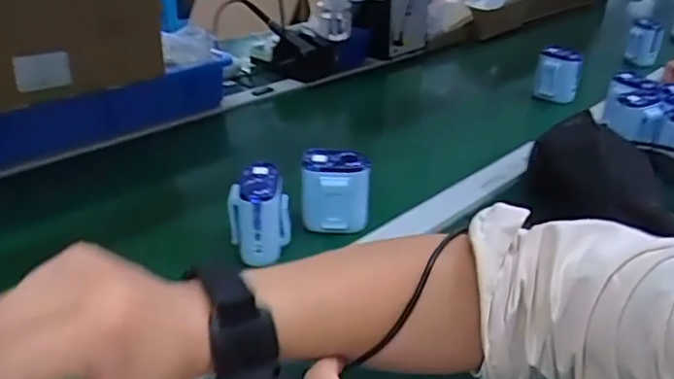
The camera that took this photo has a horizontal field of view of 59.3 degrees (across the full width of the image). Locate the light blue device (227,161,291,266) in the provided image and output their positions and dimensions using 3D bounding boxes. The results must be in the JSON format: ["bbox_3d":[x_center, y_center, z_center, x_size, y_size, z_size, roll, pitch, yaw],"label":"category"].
[{"bbox_3d":[-0.076,0.024,0.582,0.057,0.076,0.064,-1,29,-5],"label":"light blue device"}]

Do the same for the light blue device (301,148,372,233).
[{"bbox_3d":[-0.002,0.002,0.622,0.069,0.076,0.044,-3,29,-9],"label":"light blue device"}]

